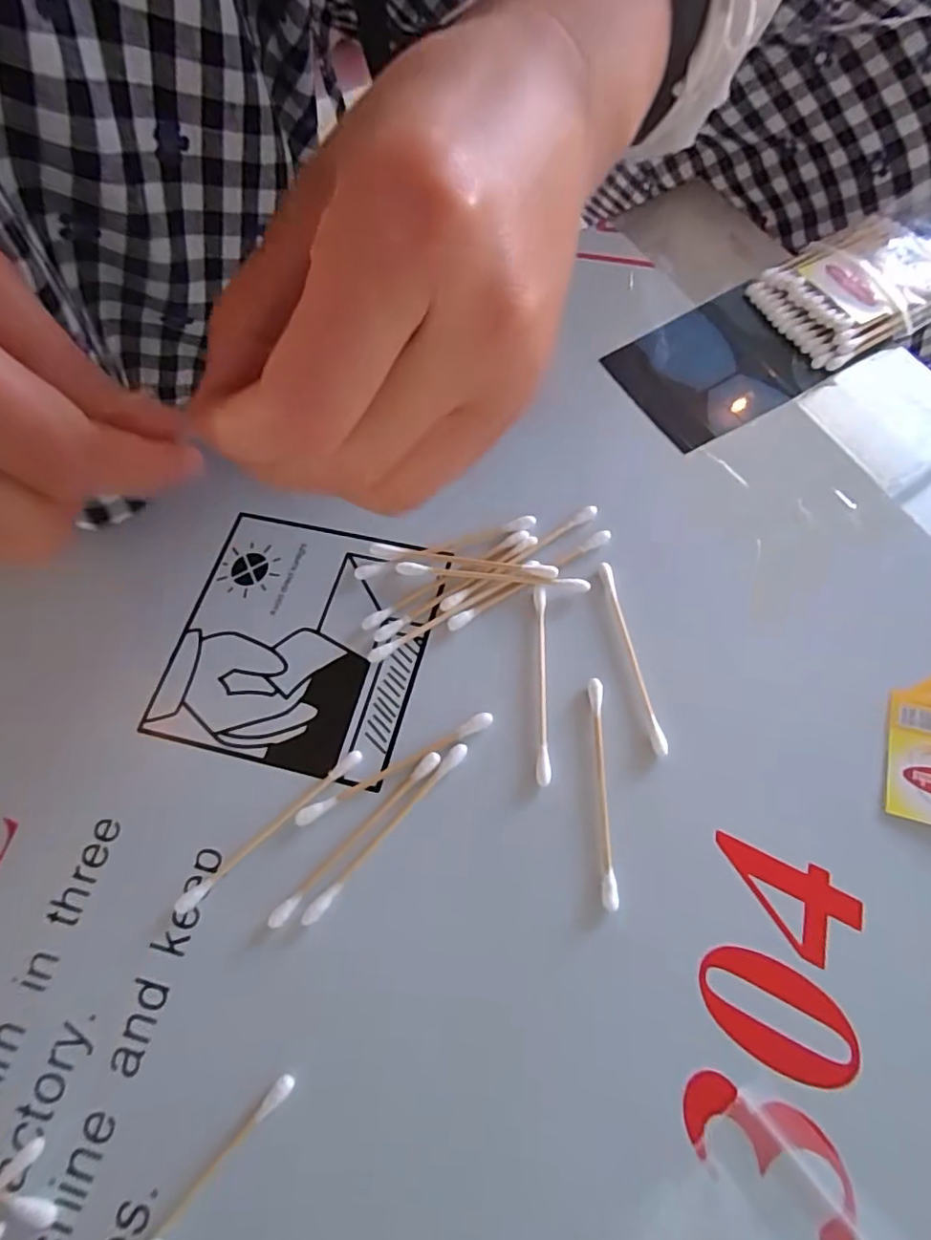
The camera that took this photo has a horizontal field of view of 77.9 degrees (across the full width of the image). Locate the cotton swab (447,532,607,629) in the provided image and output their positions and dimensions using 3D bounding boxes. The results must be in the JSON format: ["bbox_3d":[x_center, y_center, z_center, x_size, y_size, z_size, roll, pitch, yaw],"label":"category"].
[{"bbox_3d":[0.024,-0.016,0.214,0.071,0.004,0.004,-30,71,-9],"label":"cotton swab"}]

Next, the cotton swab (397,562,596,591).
[{"bbox_3d":[0.010,-0.016,0.215,0.071,0.005,0.005,5,69,5],"label":"cotton swab"}]

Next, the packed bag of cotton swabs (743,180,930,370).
[{"bbox_3d":[0.196,-0.161,0.260,0.135,0.013,0.067,-29,71,-8],"label":"packed bag of cotton swabs"}]

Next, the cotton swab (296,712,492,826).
[{"bbox_3d":[-0.023,0.049,0.192,0.071,0.004,0.005,-27,70,-8],"label":"cotton swab"}]

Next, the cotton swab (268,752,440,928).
[{"bbox_3d":[-0.035,0.069,0.185,0.071,0.004,0.005,-43,73,-13],"label":"cotton swab"}]

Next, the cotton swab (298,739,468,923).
[{"bbox_3d":[-0.025,0.067,0.184,0.005,0.004,0.072,40,76,16],"label":"cotton swab"}]

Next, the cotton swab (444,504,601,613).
[{"bbox_3d":[0.021,-0.024,0.218,0.071,0.004,0.005,-33,71,-10],"label":"cotton swab"}]

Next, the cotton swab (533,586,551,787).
[{"bbox_3d":[0.027,0.021,0.202,0.004,0.004,0.070,0,69,3],"label":"cotton swab"}]

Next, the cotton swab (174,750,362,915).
[{"bbox_3d":[-0.063,0.068,0.188,0.072,0.004,0.006,-40,72,-12],"label":"cotton swab"}]

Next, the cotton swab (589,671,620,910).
[{"bbox_3d":[0.045,0.054,0.188,0.005,0.004,0.072,0,69,3],"label":"cotton swab"}]

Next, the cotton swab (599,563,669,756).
[{"bbox_3d":[0.059,0.011,0.202,0.004,0.004,0.071,-11,69,-2],"label":"cotton swab"}]

